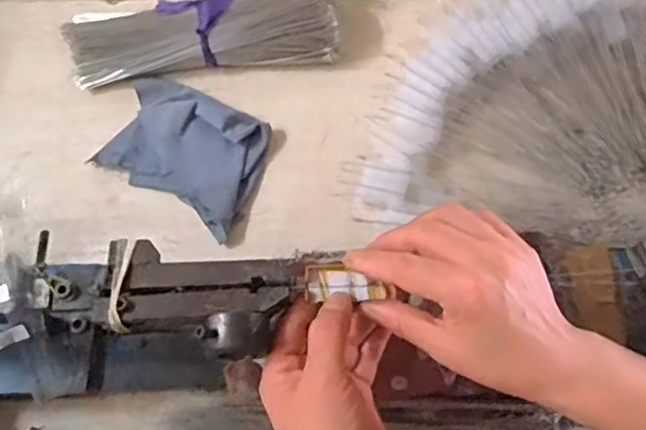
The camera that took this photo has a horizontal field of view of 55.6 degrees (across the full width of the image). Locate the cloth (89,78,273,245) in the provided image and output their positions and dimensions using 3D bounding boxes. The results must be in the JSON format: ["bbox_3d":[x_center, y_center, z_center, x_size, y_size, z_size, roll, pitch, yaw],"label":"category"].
[{"bbox_3d":[-0.127,-0.063,0.574,0.153,0.030,0.111,28,70,10],"label":"cloth"}]

